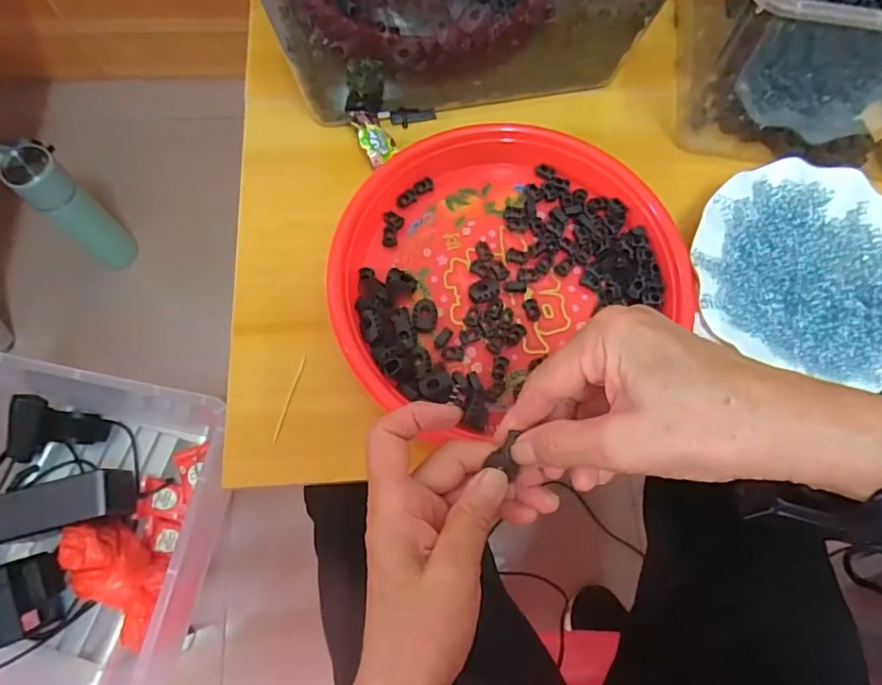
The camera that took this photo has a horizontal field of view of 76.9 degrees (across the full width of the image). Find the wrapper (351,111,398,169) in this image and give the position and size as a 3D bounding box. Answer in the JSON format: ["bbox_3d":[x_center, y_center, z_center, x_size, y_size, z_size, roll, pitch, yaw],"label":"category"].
[{"bbox_3d":[-0.048,-0.153,0.419,0.027,0.011,0.046,-17,74,-7],"label":"wrapper"}]

